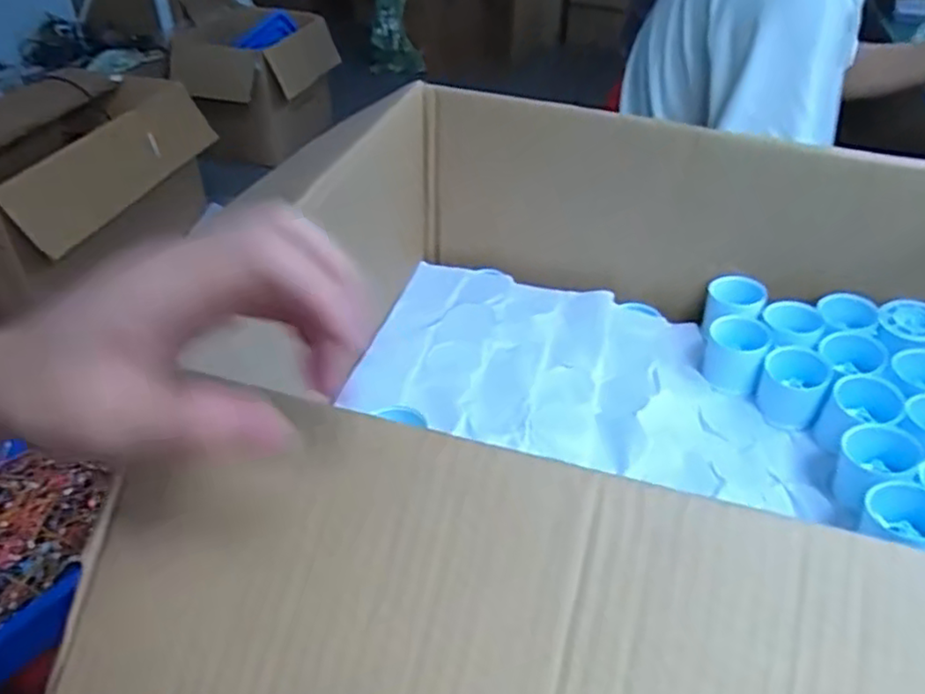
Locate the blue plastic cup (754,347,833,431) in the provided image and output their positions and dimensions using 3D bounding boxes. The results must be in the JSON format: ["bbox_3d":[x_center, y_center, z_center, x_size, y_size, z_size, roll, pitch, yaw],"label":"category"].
[{"bbox_3d":[0.291,0.033,0.596,0.050,0.053,0.050,20,43,19],"label":"blue plastic cup"}]

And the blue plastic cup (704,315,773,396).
[{"bbox_3d":[0.251,0.005,0.623,0.051,0.054,0.054,16,42,15],"label":"blue plastic cup"}]

